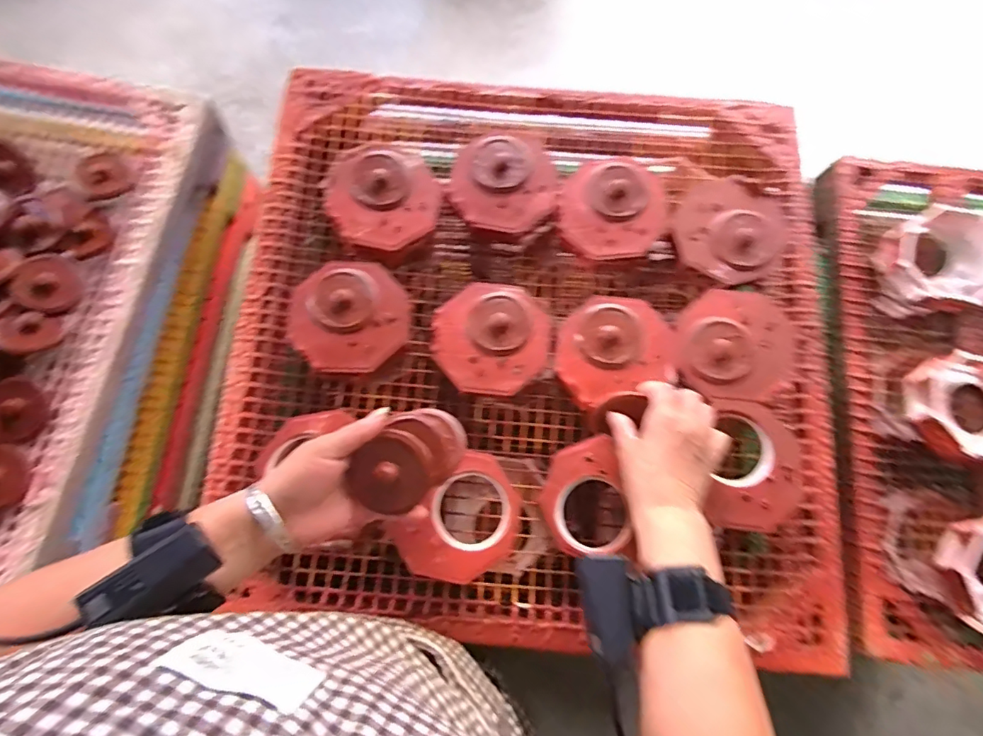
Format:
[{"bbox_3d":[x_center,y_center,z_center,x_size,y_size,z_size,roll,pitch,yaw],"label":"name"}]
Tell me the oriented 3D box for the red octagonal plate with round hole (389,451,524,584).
[{"bbox_3d":[-0.032,0.141,0.470,0.120,0.048,0.110,-40,79,-10],"label":"red octagonal plate with round hole"}]

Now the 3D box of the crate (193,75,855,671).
[{"bbox_3d":[0.038,-0.038,0.525,0.618,0.088,0.599,4,75,1],"label":"crate"}]

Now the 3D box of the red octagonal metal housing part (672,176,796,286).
[{"bbox_3d":[0.262,-0.150,0.529,0.115,0.033,0.121,40,79,9],"label":"red octagonal metal housing part"}]

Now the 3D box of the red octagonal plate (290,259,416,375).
[{"bbox_3d":[-0.145,-0.048,0.509,0.117,0.041,0.121,43,79,10],"label":"red octagonal plate"}]

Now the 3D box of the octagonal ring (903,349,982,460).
[{"bbox_3d":[0.537,0.047,0.553,0.125,0.048,0.119,10,75,2],"label":"octagonal ring"}]

